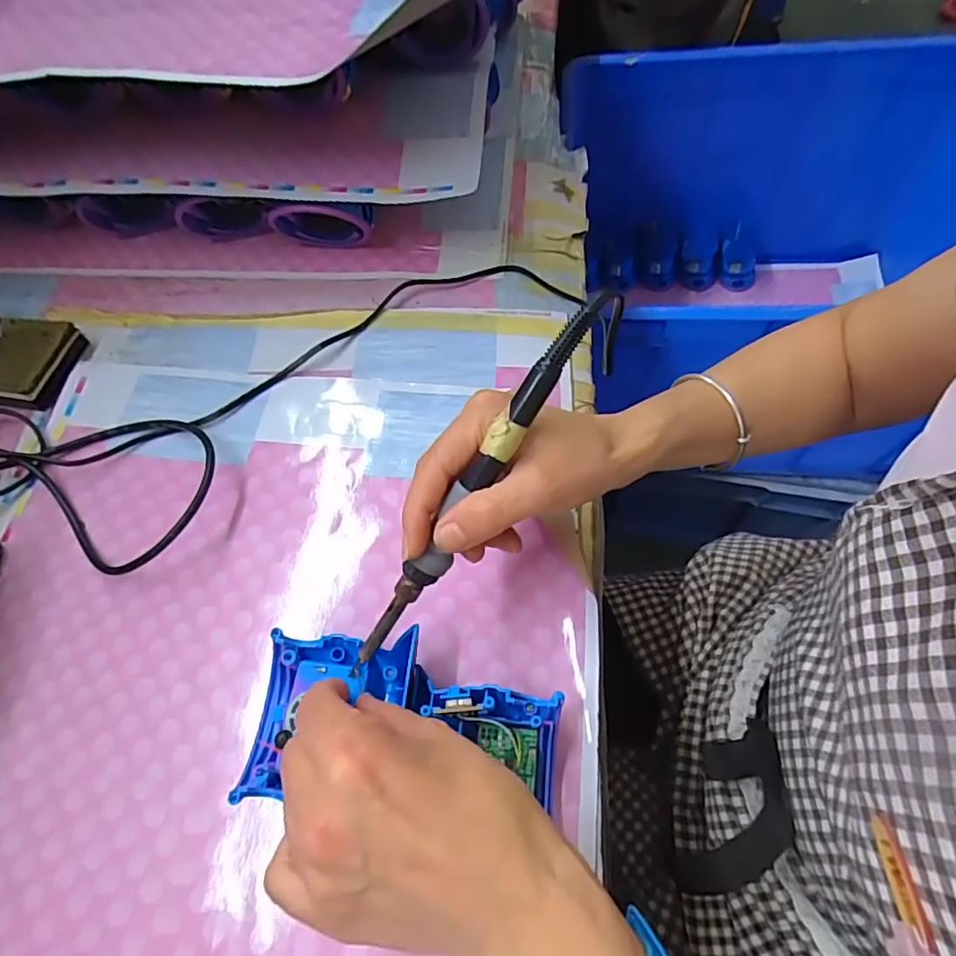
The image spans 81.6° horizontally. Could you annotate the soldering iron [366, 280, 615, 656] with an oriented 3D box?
[{"bbox_3d":[-0.002,0.007,0.259,0.015,0.016,0.210,37,106,20],"label":"soldering iron"}]

